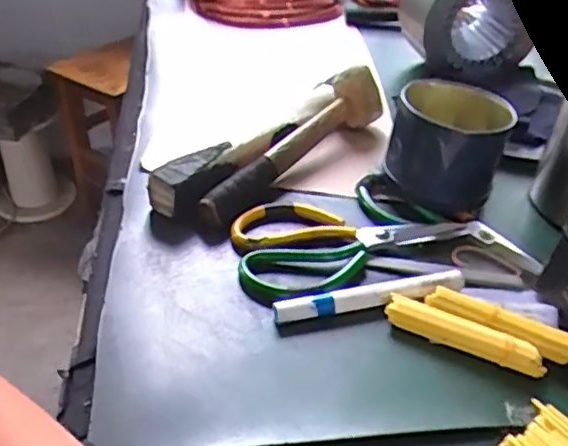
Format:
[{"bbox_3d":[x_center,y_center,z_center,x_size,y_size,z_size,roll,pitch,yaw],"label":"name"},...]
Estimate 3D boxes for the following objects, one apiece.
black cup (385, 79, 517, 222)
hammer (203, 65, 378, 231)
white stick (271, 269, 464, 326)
[{"bbox_3d":[0.144,-0.067,0.545,0.094,0.085,0.100,2,37,-2],"label":"black cup"},{"bbox_3d":[0.013,-0.082,0.575,0.044,0.052,0.260,27,43,27],"label":"hammer"},{"bbox_3d":[0.064,0.053,0.438,0.143,0.018,0.018,-8,39,-16],"label":"white stick"}]

